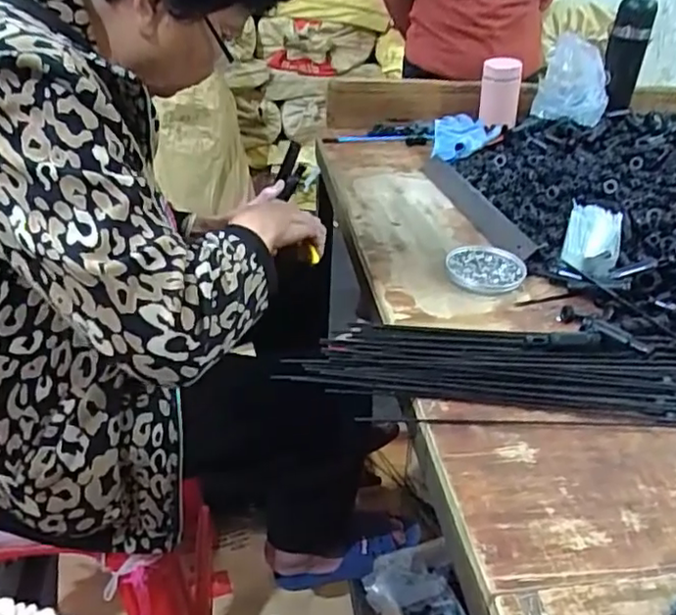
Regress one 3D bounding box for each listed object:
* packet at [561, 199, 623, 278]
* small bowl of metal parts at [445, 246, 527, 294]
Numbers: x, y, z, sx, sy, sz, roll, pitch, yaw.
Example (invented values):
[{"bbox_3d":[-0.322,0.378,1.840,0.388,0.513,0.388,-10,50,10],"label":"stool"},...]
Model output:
[{"bbox_3d":[0.309,-0.080,0.768,0.063,0.035,0.154,15,36,17],"label":"packet"},{"bbox_3d":[0.174,-0.047,0.745,0.089,0.017,0.082,2,34,-1],"label":"small bowl of metal parts"}]

